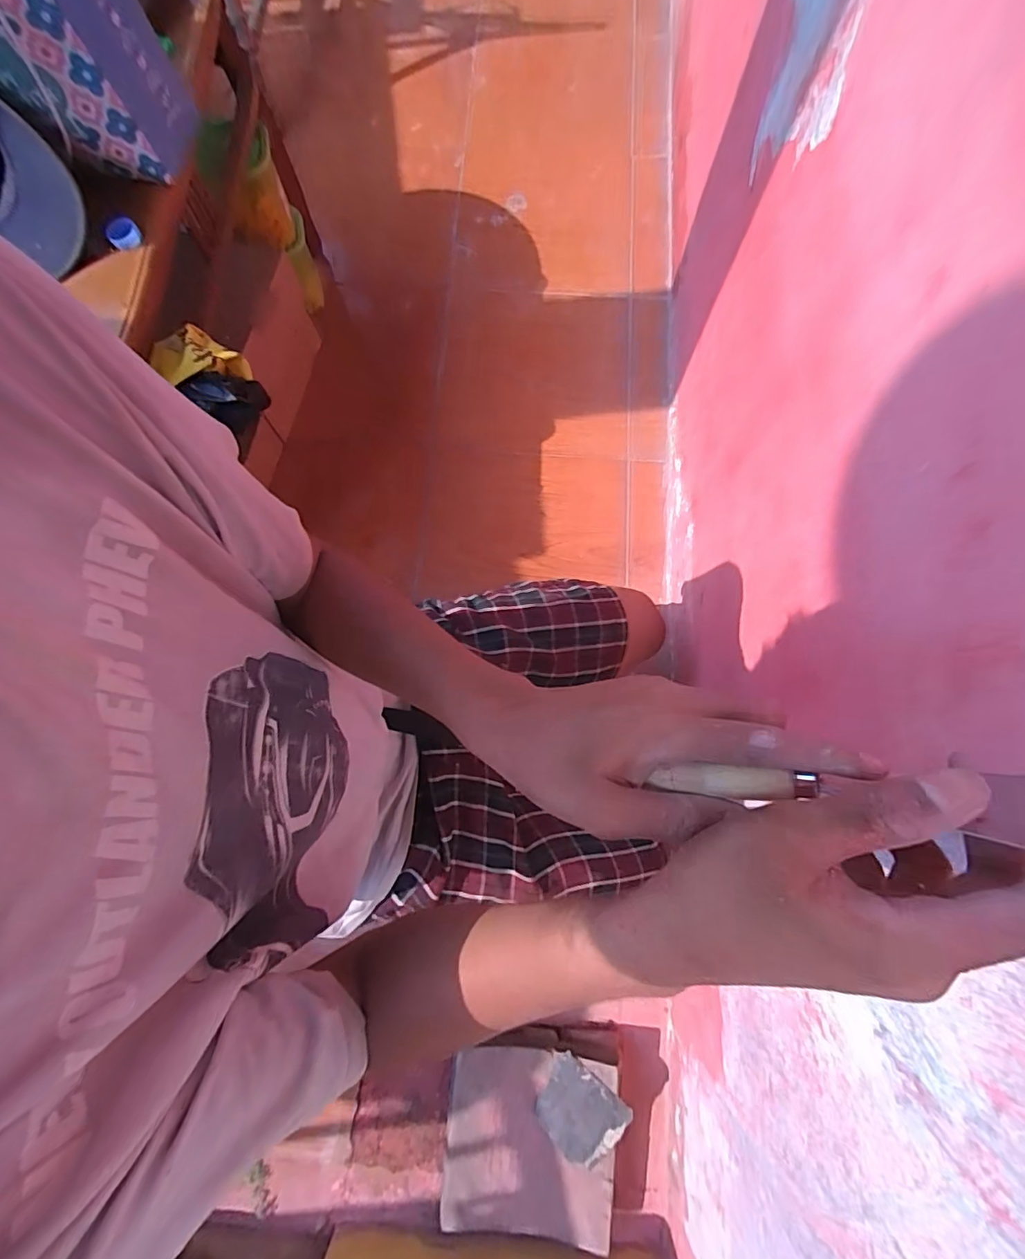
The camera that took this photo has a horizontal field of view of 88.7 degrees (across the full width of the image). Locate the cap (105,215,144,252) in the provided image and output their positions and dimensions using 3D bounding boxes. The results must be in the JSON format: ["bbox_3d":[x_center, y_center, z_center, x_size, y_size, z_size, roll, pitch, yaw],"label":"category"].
[{"bbox_3d":[-0.440,-0.447,0.592,0.034,0.015,0.035,0,76,0],"label":"cap"}]

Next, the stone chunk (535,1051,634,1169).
[{"bbox_3d":[0.090,0.677,0.737,0.119,0.036,0.105,35,79,8],"label":"stone chunk"}]

